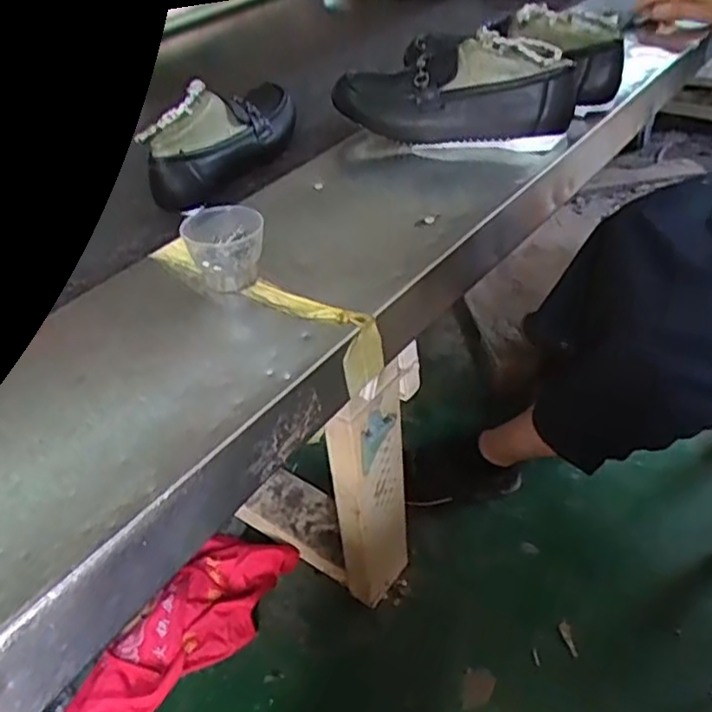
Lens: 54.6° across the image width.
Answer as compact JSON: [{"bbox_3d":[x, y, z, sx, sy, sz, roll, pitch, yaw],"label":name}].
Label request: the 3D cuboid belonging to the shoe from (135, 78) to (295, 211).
[{"bbox_3d":[-0.147,-0.257,0.774,0.073,0.086,0.213,16,45,23],"label":"shoe"}]

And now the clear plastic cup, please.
[{"bbox_3d":[-0.104,-0.087,0.555,0.061,0.051,0.060,-3,41,3],"label":"clear plastic cup"}]

